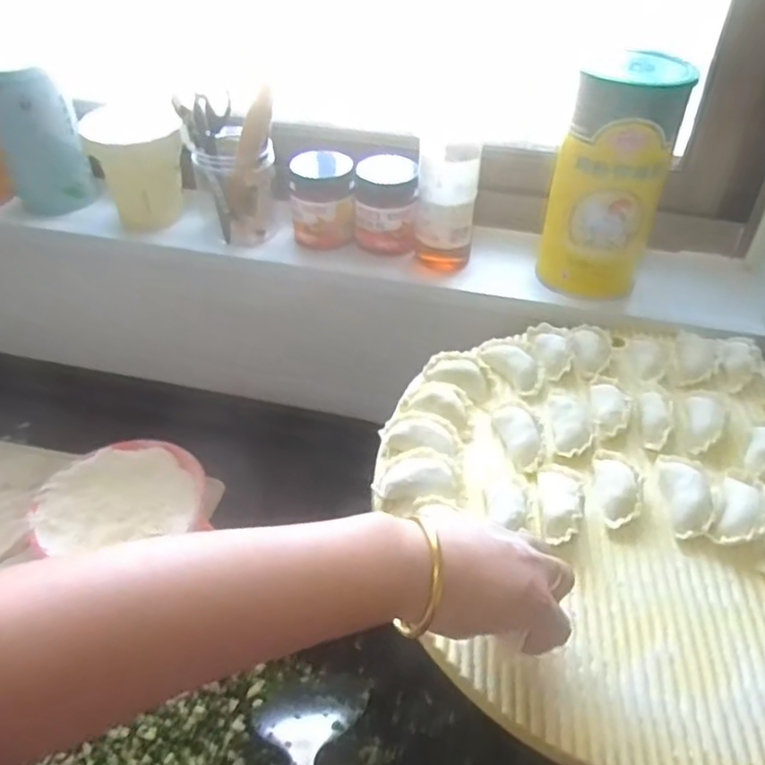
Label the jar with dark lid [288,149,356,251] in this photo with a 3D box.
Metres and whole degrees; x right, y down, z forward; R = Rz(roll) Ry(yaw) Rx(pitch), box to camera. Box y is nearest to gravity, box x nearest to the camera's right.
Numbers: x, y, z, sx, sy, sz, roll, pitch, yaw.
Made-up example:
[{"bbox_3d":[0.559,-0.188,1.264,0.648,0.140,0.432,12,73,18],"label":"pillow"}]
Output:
[{"bbox_3d":[-0.066,-0.194,0.726,0.069,0.086,0.057,3,41,-4],"label":"jar with dark lid"}]

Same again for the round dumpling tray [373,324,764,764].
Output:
[{"bbox_3d":[0.188,0.074,0.488,0.361,0.060,0.374,4,41,-4],"label":"round dumpling tray"}]

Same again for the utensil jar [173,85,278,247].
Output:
[{"bbox_3d":[-0.167,-0.235,0.742,0.094,0.133,0.091,4,41,-4],"label":"utensil jar"}]

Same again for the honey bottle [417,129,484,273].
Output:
[{"bbox_3d":[0.062,-0.176,0.684,0.062,0.128,0.050,8,41,1],"label":"honey bottle"}]

